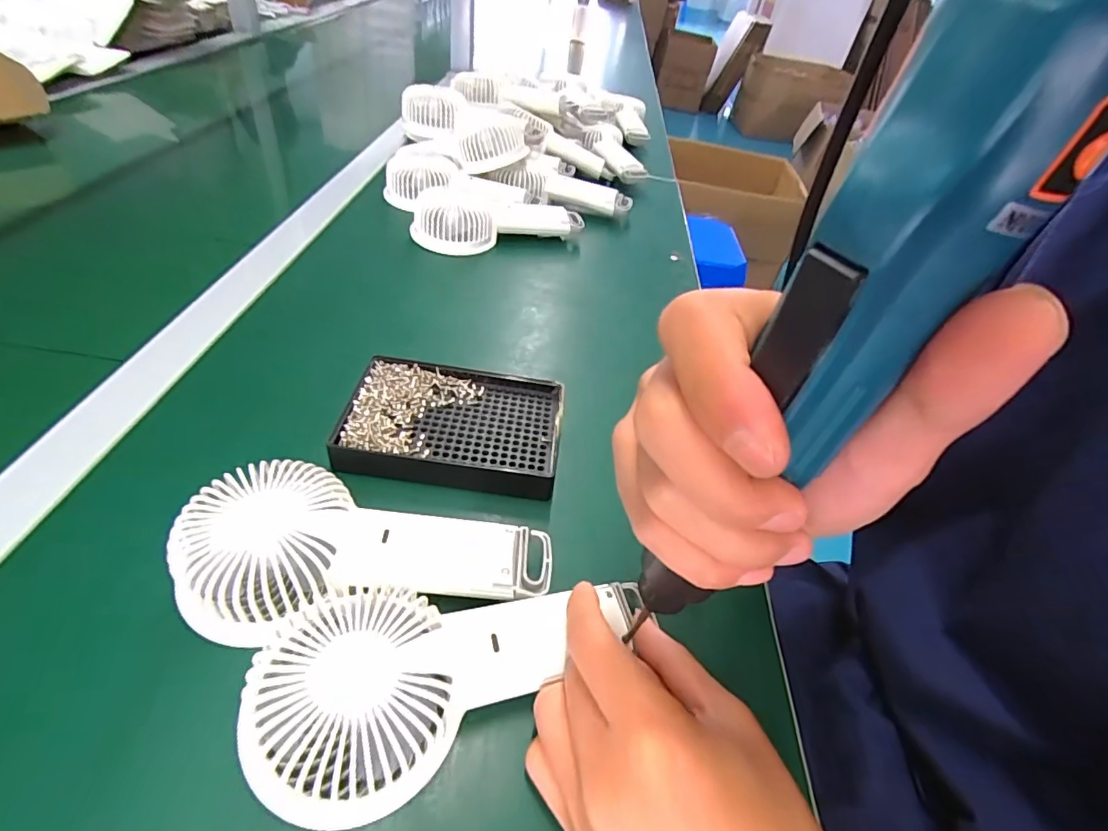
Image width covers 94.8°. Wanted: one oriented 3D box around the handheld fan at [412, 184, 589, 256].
[{"bbox_3d":[-0.063,-0.219,0.565,0.188,0.048,0.086,-13,44,-22],"label":"handheld fan"}]

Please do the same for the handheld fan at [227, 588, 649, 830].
[{"bbox_3d":[-0.040,0.105,0.223,0.175,0.040,0.079,-10,43,-20],"label":"handheld fan"}]

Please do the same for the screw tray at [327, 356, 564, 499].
[{"bbox_3d":[-0.065,0.002,0.338,0.135,0.022,0.090,9,44,-3],"label":"screw tray"}]

